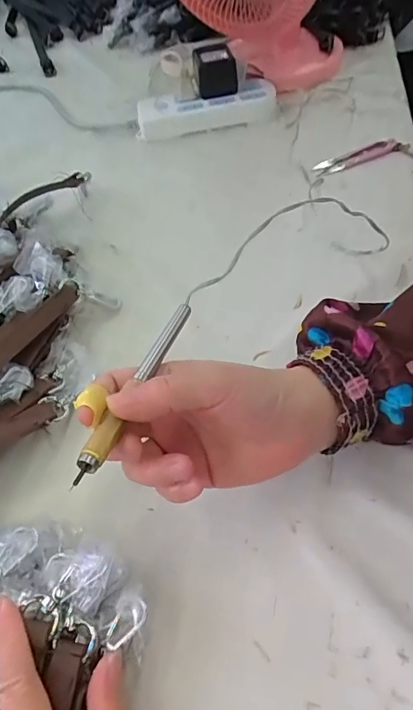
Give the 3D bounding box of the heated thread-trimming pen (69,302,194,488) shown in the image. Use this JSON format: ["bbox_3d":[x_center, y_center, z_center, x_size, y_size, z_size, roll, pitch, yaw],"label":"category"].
[{"bbox_3d":[-0.035,0.013,0.248,0.010,0.010,0.135,11,40,13],"label":"heated thread-trimming pen"}]

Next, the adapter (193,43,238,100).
[{"bbox_3d":[0.013,-0.382,0.624,0.054,0.043,0.067,-5,50,1],"label":"adapter"}]

